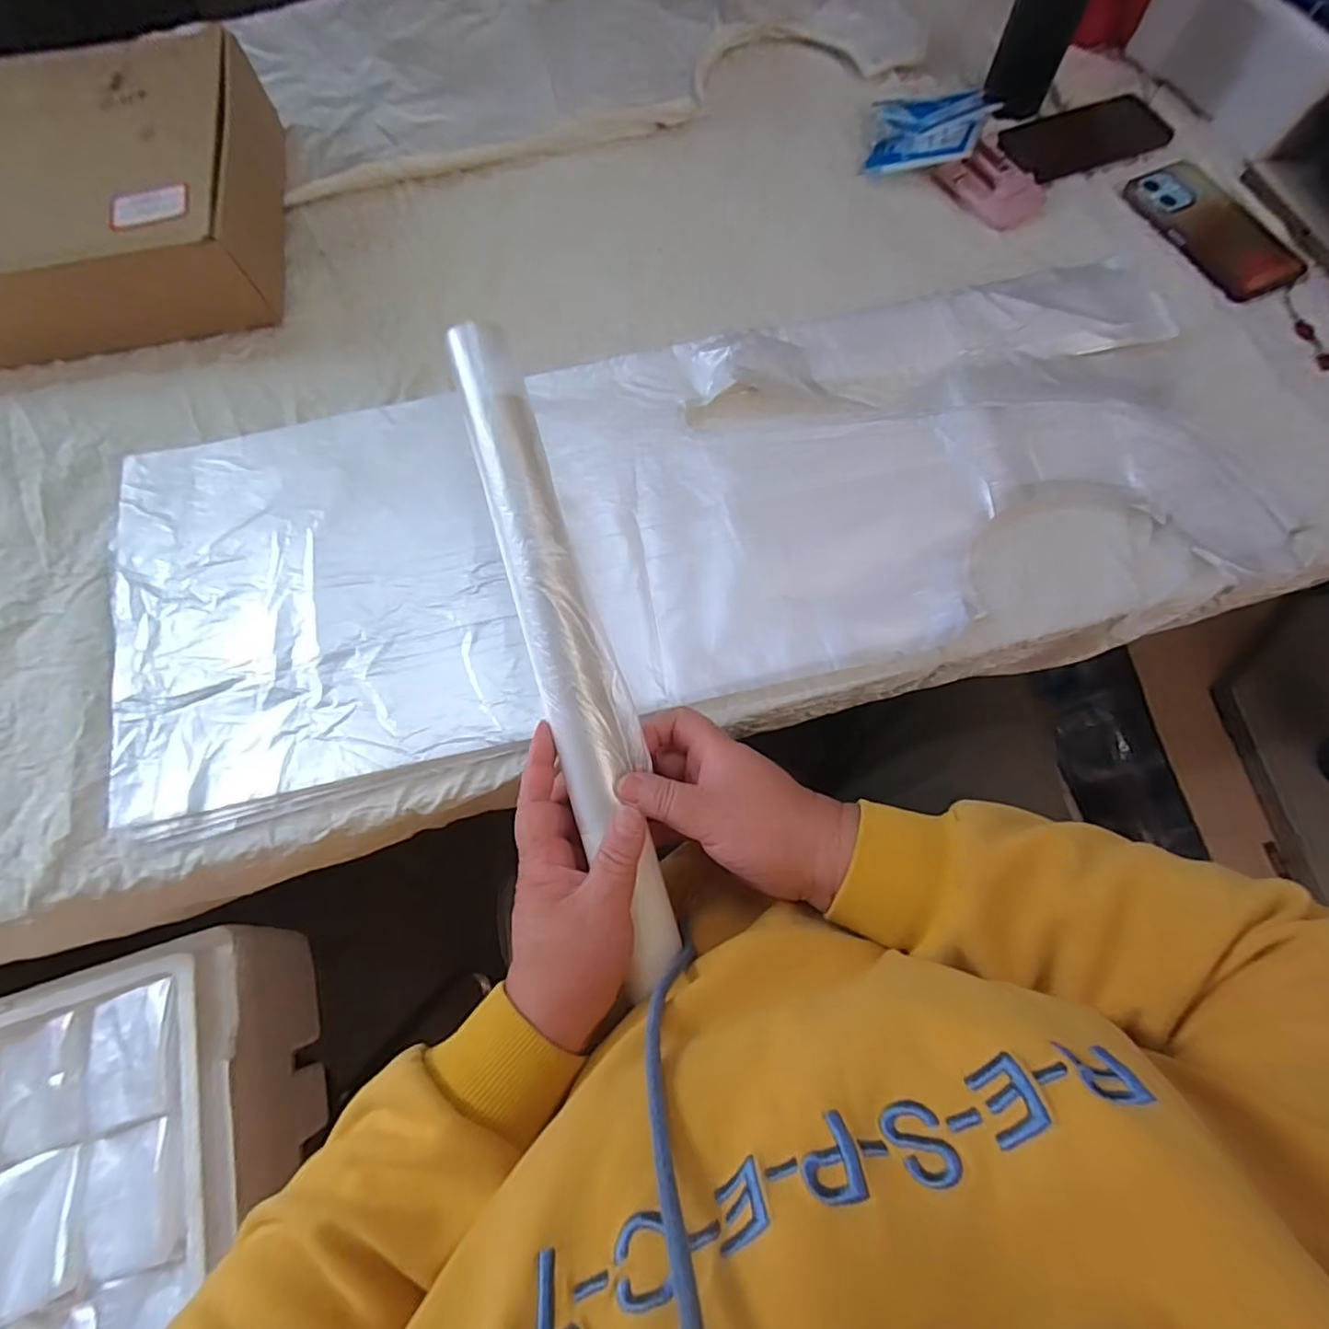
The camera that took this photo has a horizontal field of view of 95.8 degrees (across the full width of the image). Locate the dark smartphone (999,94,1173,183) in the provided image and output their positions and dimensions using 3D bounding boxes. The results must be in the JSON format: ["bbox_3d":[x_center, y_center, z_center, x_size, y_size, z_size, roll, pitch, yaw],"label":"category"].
[{"bbox_3d":[0.405,-0.517,0.585,0.172,0.012,0.078,-22,73,-6],"label":"dark smartphone"}]

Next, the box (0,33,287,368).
[{"bbox_3d":[-0.501,-0.400,0.514,0.290,0.094,0.263,-8,73,-2],"label":"box"}]

